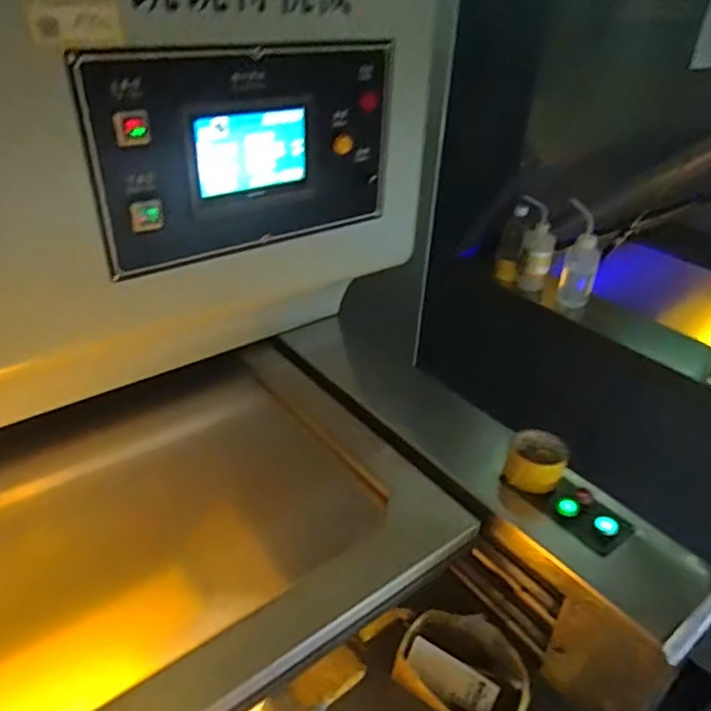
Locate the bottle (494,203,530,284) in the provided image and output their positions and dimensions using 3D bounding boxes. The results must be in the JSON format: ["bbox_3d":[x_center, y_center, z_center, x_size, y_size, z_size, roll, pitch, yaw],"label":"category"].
[{"bbox_3d":[0.389,-0.277,1.438,0.055,0.187,0.063,11,34,11],"label":"bottle"}]

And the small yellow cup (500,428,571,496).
[{"bbox_3d":[0.277,0.163,0.888,0.085,0.070,0.074,17,36,20],"label":"small yellow cup"}]

